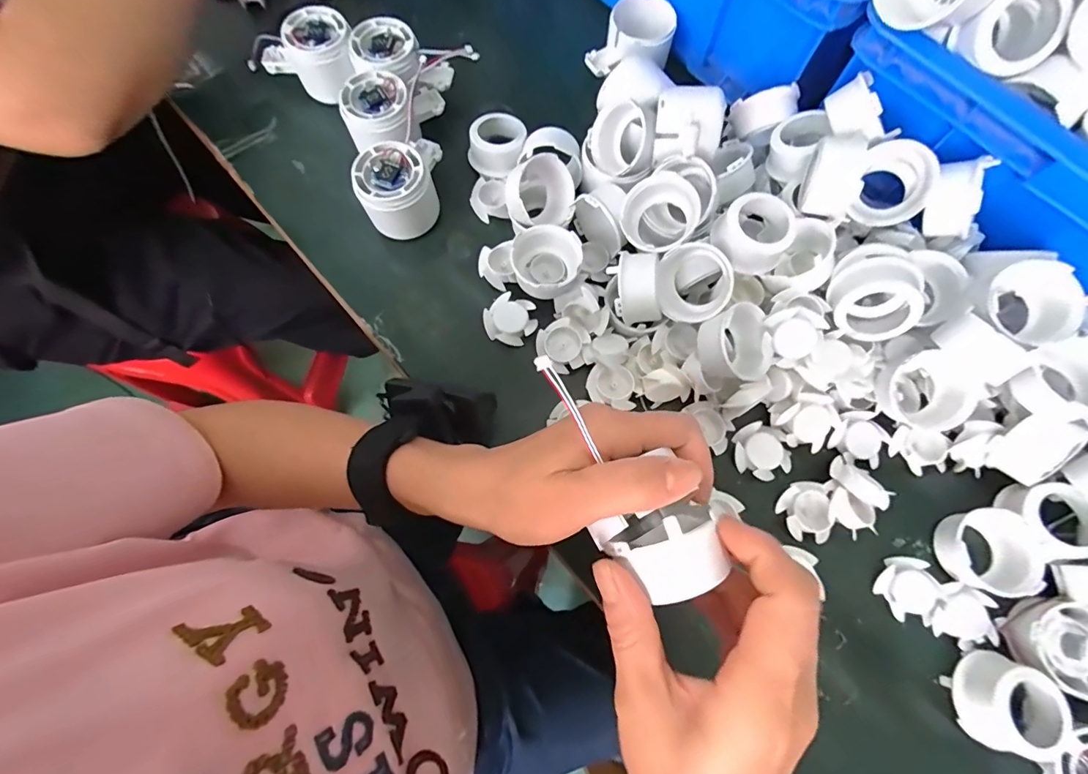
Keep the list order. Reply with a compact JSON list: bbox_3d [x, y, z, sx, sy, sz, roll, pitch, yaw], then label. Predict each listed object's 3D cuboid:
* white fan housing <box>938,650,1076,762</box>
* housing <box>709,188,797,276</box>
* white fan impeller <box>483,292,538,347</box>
[{"bbox_3d":[0.290,0.200,0.288,0.058,0.033,0.051,32,77,8],"label":"white fan housing"},{"bbox_3d":[0.150,-0.110,0.325,0.049,0.022,0.048,-30,76,-8],"label":"housing"},{"bbox_3d":[-0.027,-0.053,0.364,0.040,0.008,0.037,20,75,5],"label":"white fan impeller"}]

